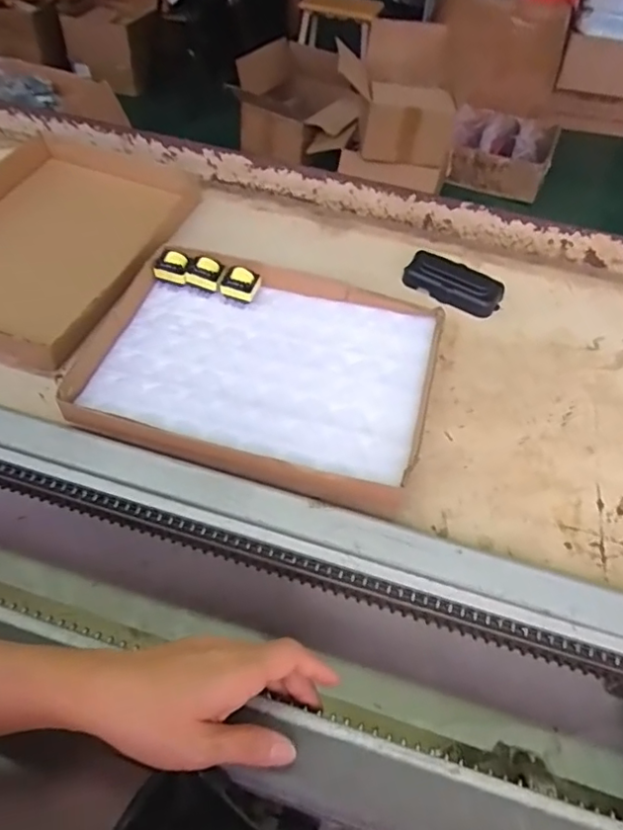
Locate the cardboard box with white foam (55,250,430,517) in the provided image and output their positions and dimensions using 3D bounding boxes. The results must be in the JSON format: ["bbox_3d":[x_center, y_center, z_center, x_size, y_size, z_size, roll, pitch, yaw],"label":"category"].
[{"bbox_3d":[-0.047,-0.052,0.562,0.321,0.032,0.241,13,53,6],"label":"cardboard box with white foam"}]

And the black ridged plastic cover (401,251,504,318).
[{"bbox_3d":[0.156,-0.146,0.651,0.107,0.022,0.043,28,56,17],"label":"black ridged plastic cover"}]

